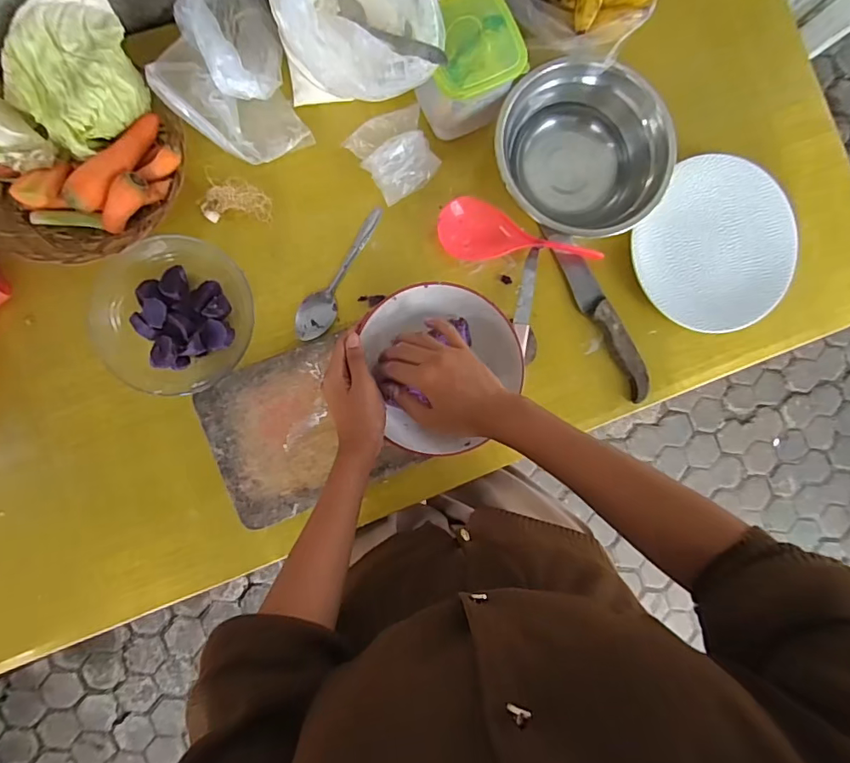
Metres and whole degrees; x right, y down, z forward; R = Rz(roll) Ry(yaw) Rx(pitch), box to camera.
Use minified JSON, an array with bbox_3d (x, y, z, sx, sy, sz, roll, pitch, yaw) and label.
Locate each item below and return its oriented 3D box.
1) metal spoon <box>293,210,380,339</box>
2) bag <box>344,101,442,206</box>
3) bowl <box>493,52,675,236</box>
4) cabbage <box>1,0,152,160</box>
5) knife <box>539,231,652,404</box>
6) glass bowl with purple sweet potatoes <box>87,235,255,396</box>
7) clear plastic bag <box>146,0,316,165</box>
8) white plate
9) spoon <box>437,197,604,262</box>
[{"bbox_3d":[-0.093,-0.121,0.567,0.037,0.017,0.170,31,87,-4],"label":"metal spoon"},{"bbox_3d":[-0.028,-0.250,0.559,0.085,0.044,0.081,-37,93,-4],"label":"bag"},{"bbox_3d":[0.170,-0.246,0.555,0.188,0.084,0.161,-6,90,-5],"label":"bowl"},{"bbox_3d":[-0.334,-0.299,0.484,0.102,0.056,0.127,40,86,-4],"label":"cabbage"},{"bbox_3d":[0.205,-0.082,0.593,0.031,0.016,0.227,-29,92,-5],"label":"knife"},{"bbox_3d":[-0.261,-0.069,0.534,0.145,0.048,0.154,0,90,-5],"label":"glass bowl with purple sweet potatoes"},{"bbox_3d":[-0.211,-0.331,0.523,0.118,0.089,0.180,-23,92,-5],"label":"clear plastic bag"},{"bbox_3d":[0.351,-0.158,0.597,0.193,0.030,0.189,0,90,-5],"label":"white plate"},{"bbox_3d":[0.110,-0.171,0.575,0.187,0.036,0.063,3,89,-5],"label":"spoon"}]

